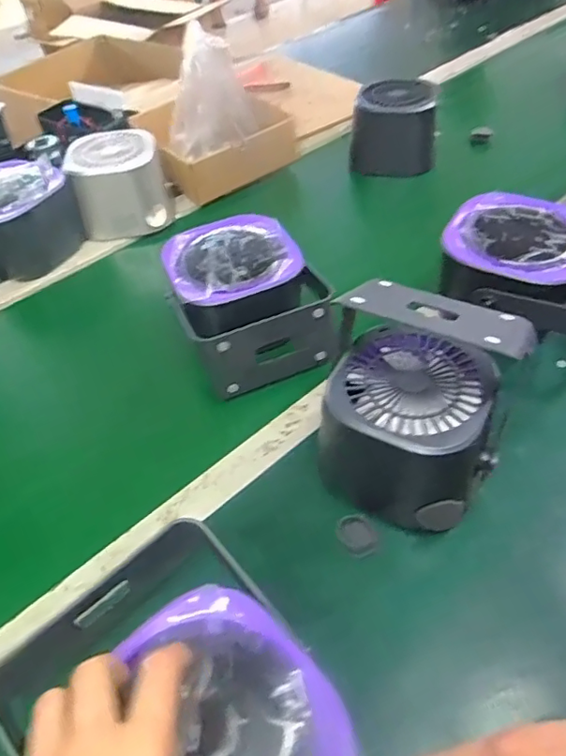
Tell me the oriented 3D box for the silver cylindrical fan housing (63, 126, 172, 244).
[{"bbox_3d":[-0.238,-0.288,0.801,0.131,0.110,0.108,-13,48,-6],"label":"silver cylindrical fan housing"}]

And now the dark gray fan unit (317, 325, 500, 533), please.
[{"bbox_3d":[0.107,0.046,0.468,0.137,0.105,0.131,13,51,17],"label":"dark gray fan unit"}]

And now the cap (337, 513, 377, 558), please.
[{"bbox_3d":[0.063,0.130,0.454,0.029,0.009,0.032,-23,50,-14],"label":"cap"}]

